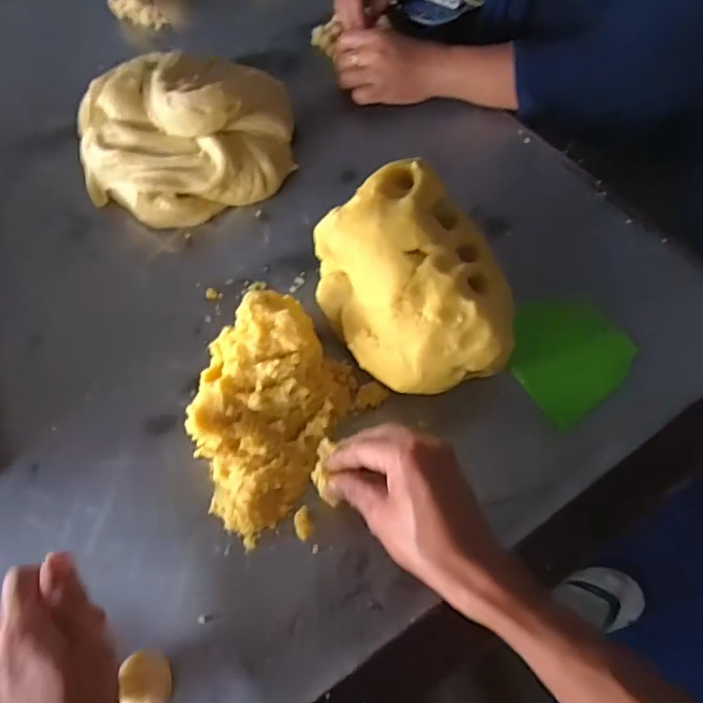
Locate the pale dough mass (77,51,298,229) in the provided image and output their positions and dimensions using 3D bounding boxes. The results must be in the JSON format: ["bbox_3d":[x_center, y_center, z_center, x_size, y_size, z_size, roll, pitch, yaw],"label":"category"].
[{"bbox_3d":[-0.182,-0.239,0.622,0.232,0.096,0.204,-10,58,-3],"label":"pale dough mass"}]

